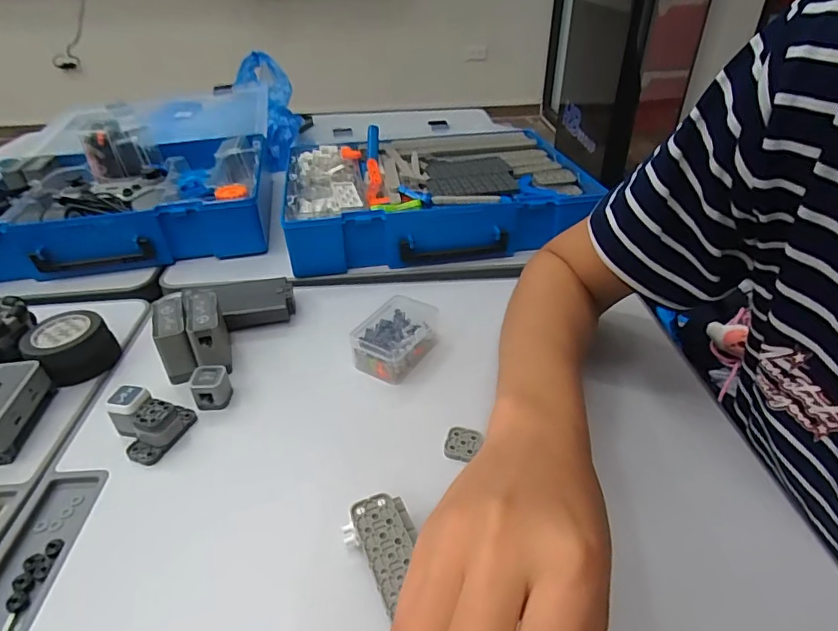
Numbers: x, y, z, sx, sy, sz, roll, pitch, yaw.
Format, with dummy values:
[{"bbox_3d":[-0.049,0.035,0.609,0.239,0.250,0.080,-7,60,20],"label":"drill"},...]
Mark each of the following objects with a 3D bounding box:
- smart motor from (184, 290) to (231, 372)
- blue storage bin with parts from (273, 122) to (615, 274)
[{"bbox_3d":[-0.179,0.017,0.424,0.027,0.055,0.070,-16,37,-19],"label":"smart motor"},{"bbox_3d":[0.017,-0.161,0.652,0.359,0.086,0.266,-7,35,-7],"label":"blue storage bin with parts"}]

